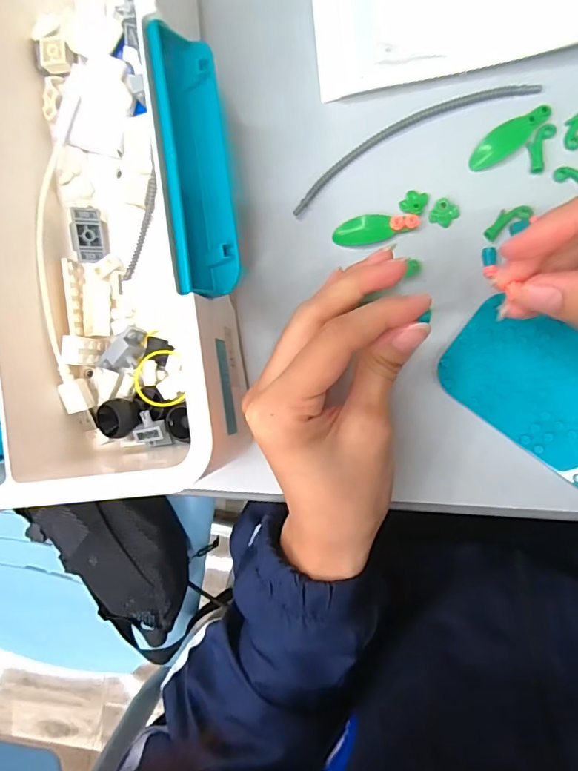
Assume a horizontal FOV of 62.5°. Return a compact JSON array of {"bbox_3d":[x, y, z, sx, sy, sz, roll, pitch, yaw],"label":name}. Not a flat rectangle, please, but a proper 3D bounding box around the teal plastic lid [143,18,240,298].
[{"bbox_3d":[-0.044,-0.105,0.225,0.028,0.023,0.122,-8,88,10],"label":"teal plastic lid"}]

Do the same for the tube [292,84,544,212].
[{"bbox_3d":[0.065,-0.139,0.267,0.142,0.008,0.024,-25,85,9],"label":"tube"}]

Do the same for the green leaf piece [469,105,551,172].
[{"bbox_3d":[0.117,-0.133,0.254,0.045,0.004,0.016,-34,83,8],"label":"green leaf piece"}]

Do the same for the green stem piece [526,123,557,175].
[{"bbox_3d":[0.132,-0.126,0.251,0.012,0.004,0.027,17,92,10],"label":"green stem piece"}]

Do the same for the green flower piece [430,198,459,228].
[{"bbox_3d":[0.085,-0.094,0.261,0.014,0.004,0.013,28,94,10],"label":"green flower piece"}]

